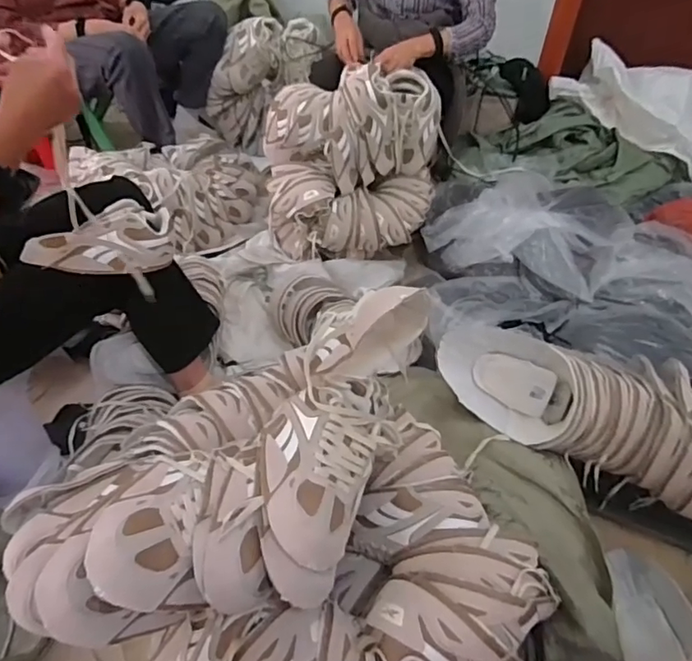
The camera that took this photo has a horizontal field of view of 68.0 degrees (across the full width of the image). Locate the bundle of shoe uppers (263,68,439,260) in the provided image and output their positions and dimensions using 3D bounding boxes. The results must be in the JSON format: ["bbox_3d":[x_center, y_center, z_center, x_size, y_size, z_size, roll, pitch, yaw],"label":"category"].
[{"bbox_3d":[0.022,-0.399,1.287,0.440,0.396,0.239,0,46,-3],"label":"bundle of shoe uppers"}]

